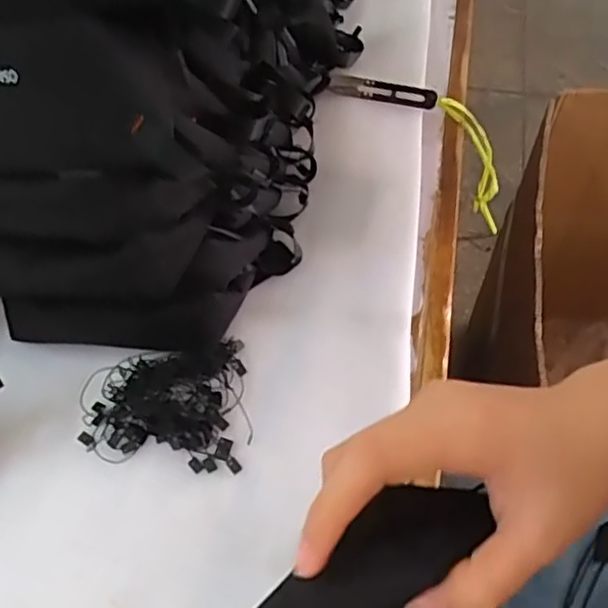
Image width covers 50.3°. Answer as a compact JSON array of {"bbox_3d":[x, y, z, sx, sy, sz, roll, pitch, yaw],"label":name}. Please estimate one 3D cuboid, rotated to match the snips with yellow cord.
[{"bbox_3d":[0.136,-0.153,0.620,0.234,0.079,0.019,35,52,-29],"label":"snips with yellow cord"}]

